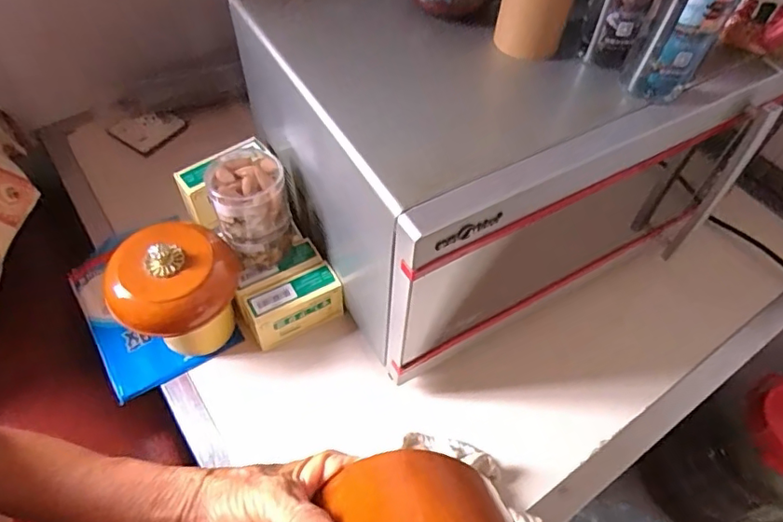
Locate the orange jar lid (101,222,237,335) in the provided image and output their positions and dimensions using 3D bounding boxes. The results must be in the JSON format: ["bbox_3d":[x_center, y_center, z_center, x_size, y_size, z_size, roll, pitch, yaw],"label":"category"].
[{"bbox_3d":[-0.218,0.013,0.538,0.127,0.054,0.116,-31,61,-22],"label":"orange jar lid"}]

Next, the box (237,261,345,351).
[{"bbox_3d":[-0.111,0.052,0.621,0.106,0.064,0.043,-21,58,-16],"label":"box"}]

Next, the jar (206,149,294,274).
[{"bbox_3d":[-0.149,-0.054,0.582,0.074,0.113,0.078,-17,57,-13],"label":"jar"}]

